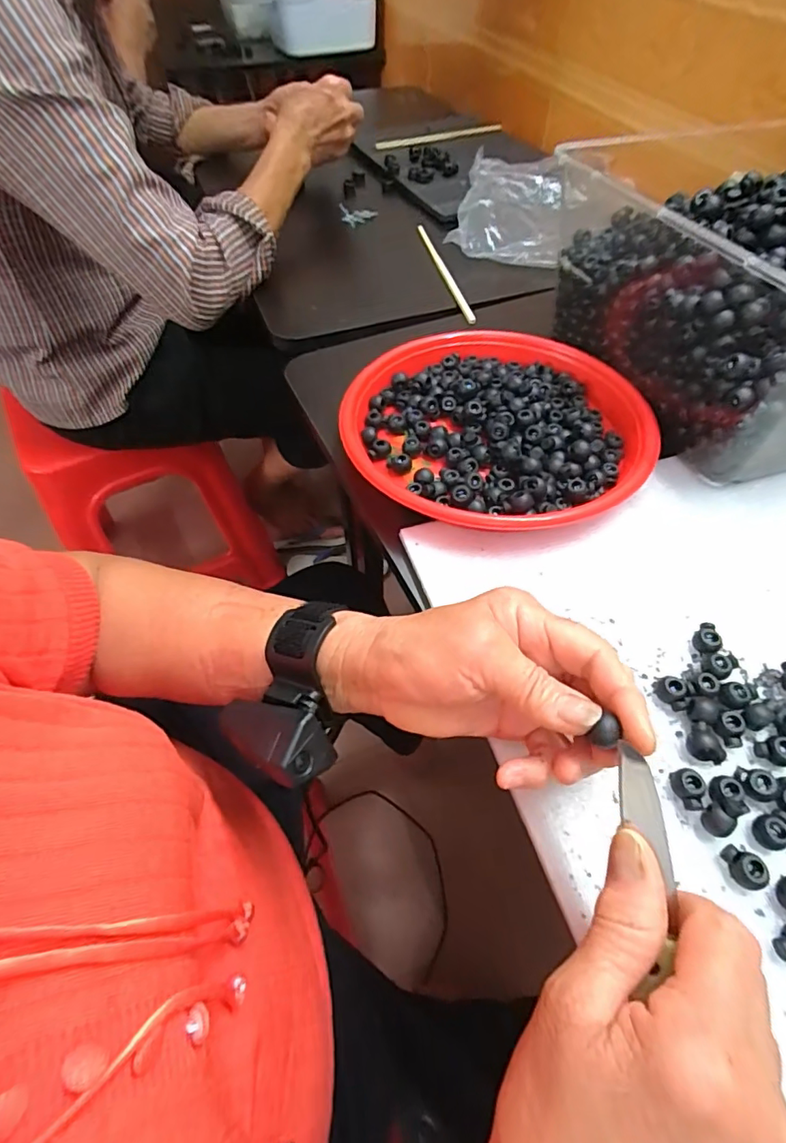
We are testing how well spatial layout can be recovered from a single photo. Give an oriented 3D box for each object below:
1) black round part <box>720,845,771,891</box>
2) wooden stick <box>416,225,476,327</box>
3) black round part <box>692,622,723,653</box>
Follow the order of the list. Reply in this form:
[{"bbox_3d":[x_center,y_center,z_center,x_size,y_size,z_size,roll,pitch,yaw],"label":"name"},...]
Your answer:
[{"bbox_3d":[0.165,0.140,0.244,0.014,0.011,0.018,-38,64,-23],"label":"black round part"},{"bbox_3d":[0.058,-0.352,0.601,0.011,0.011,0.226,-13,59,-8],"label":"wooden stick"},{"bbox_3d":[0.189,0.041,0.311,0.016,0.012,0.015,0,56,0],"label":"black round part"}]

